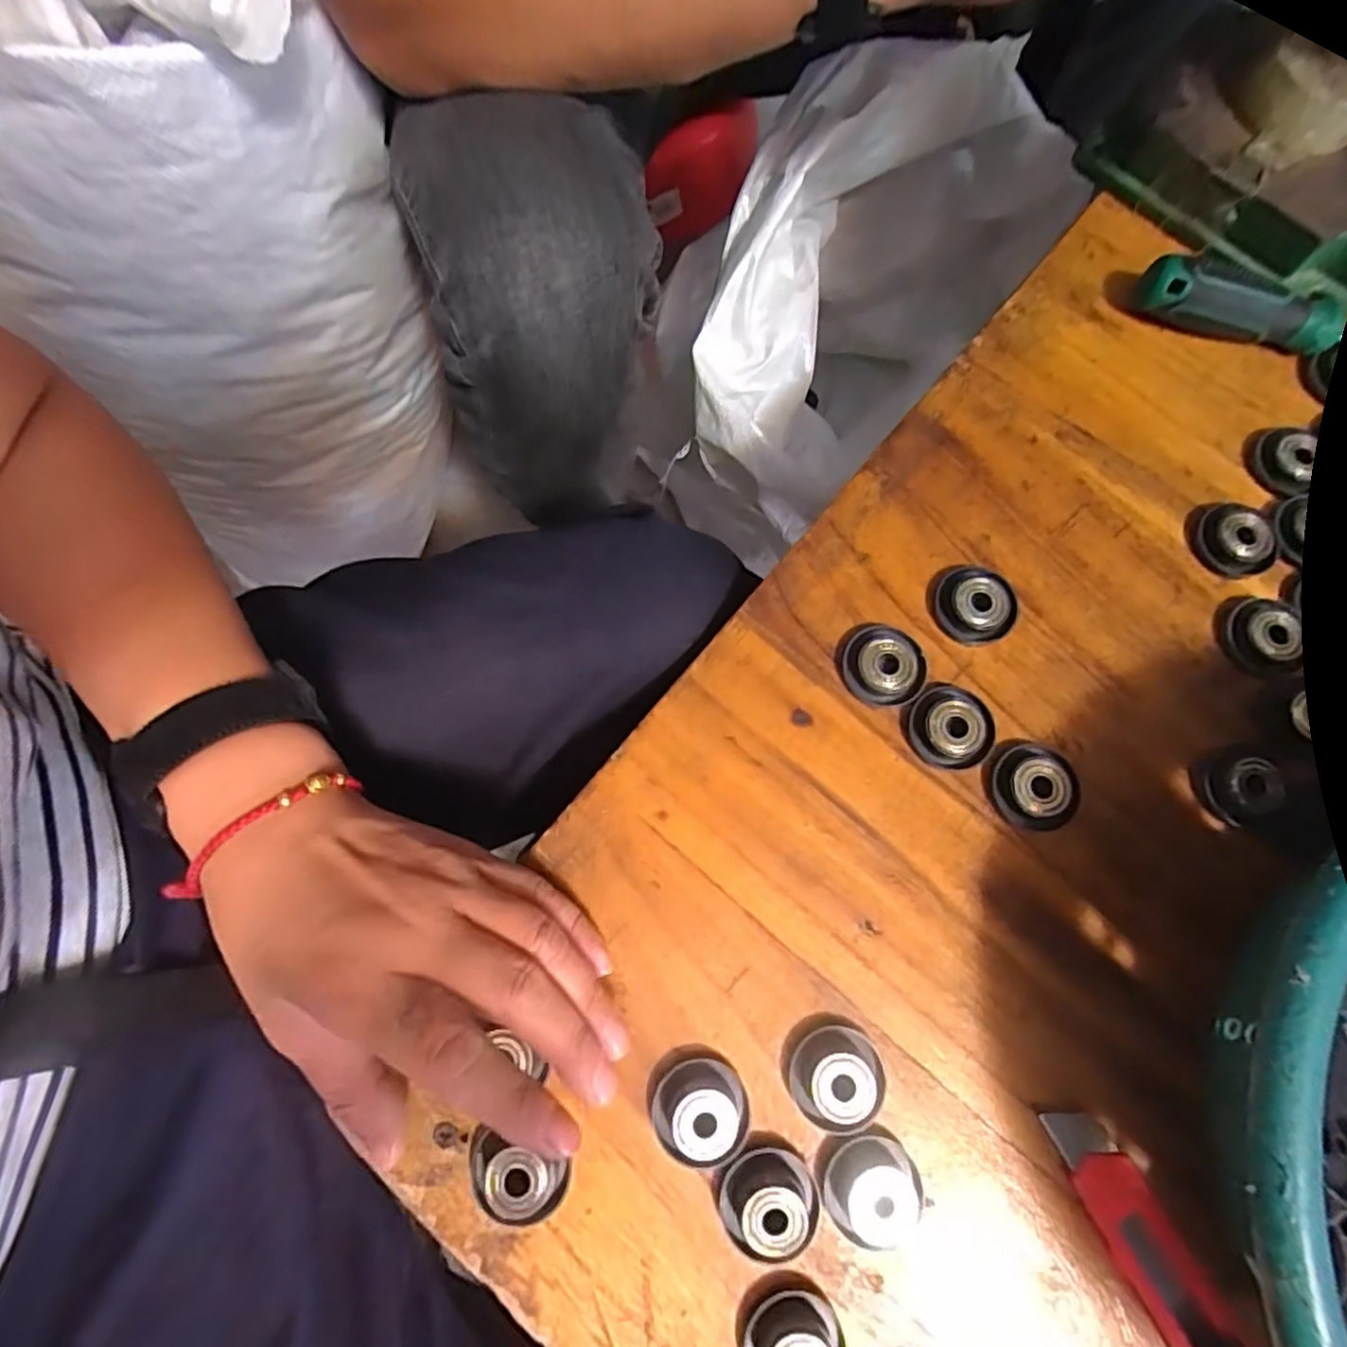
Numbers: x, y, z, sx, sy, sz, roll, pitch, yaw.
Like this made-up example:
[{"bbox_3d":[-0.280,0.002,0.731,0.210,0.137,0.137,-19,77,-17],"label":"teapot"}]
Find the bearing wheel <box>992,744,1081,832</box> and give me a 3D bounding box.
[{"bbox_3d":[0.138,0.043,0.263,0.031,0.011,0.030,0,77,-1],"label":"bearing wheel"}]

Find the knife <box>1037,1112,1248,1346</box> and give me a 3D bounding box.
[{"bbox_3d":[0.170,0.217,0.220,0.025,0.015,0.152,-25,78,-6],"label":"knife"}]

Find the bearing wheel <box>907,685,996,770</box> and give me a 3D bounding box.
[{"bbox_3d":[0.110,0.021,0.269,0.033,0.008,0.032,0,77,-1],"label":"bearing wheel"}]

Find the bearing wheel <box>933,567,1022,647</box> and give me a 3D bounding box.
[{"bbox_3d":[0.123,-0.028,0.280,0.033,0.010,0.031,0,77,-1],"label":"bearing wheel"}]

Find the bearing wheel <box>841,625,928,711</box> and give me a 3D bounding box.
[{"bbox_3d":[0.084,-0.004,0.274,0.032,0.008,0.032,0,77,-1],"label":"bearing wheel"}]

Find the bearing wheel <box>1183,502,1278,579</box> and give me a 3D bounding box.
[{"bbox_3d":[0.235,-0.056,0.288,0.034,0.011,0.027,37,79,7],"label":"bearing wheel"}]

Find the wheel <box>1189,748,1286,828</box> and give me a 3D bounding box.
[{"bbox_3d":[0.218,0.043,0.266,0.028,0.008,0.027,0,77,-1],"label":"wheel"}]

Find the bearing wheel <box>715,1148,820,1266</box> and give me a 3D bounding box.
[{"bbox_3d":[0.032,0.175,0.227,0.032,0.015,0.030,0,77,-1],"label":"bearing wheel"}]

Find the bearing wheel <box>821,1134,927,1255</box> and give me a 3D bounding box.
[{"bbox_3d":[0.066,0.172,0.229,0.032,0.014,0.029,-8,77,-3],"label":"bearing wheel"}]

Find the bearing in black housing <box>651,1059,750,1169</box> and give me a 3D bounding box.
[{"bbox_3d":[0.009,0.149,0.233,0.032,0.016,0.031,0,77,-1],"label":"bearing in black housing"}]

